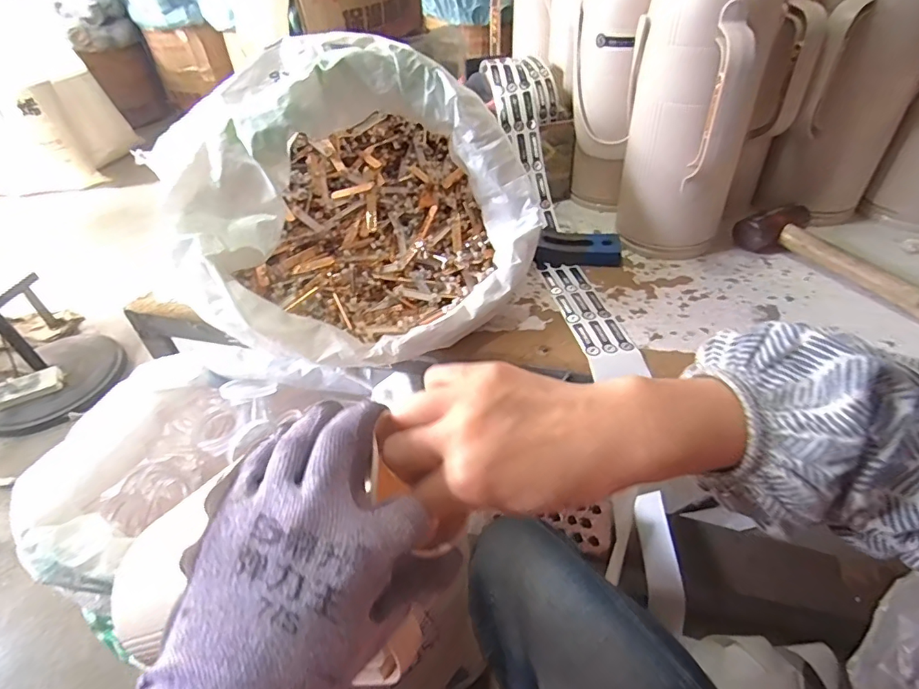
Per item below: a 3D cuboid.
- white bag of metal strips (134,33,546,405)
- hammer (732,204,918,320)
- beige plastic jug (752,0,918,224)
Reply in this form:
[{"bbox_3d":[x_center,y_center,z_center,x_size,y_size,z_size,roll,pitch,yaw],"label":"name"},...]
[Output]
[{"bbox_3d":[-0.103,-0.152,0.522,0.326,0.221,0.358,23,49,26],"label":"white bag of metal strips"},{"bbox_3d":[0.478,-0.092,0.561,0.083,0.043,0.273,-27,48,-23],"label":"hammer"},{"bbox_3d":[0.477,-0.317,0.568,0.123,0.332,0.121,19,47,22],"label":"beige plastic jug"}]

